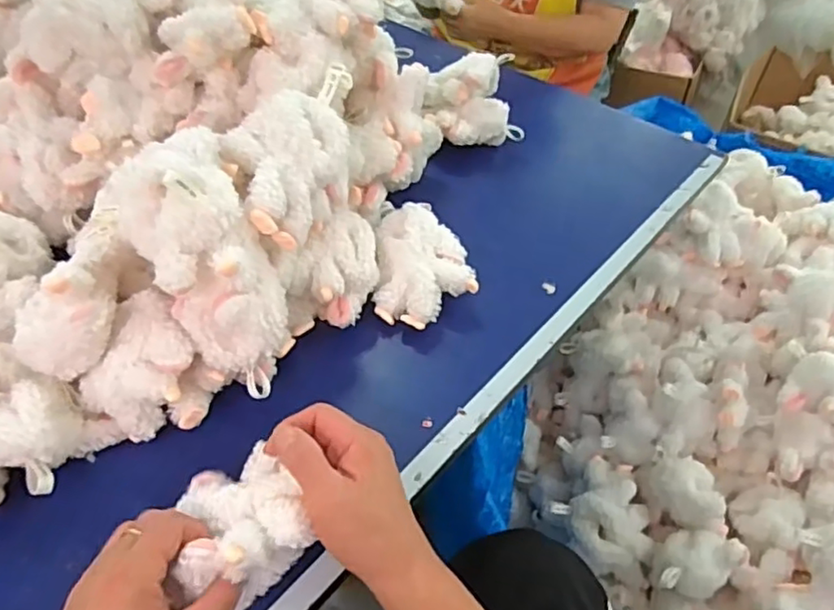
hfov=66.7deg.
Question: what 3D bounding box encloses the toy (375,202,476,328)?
[{"bbox_3d":[0.008,-0.036,0.599,0.090,0.061,0.113,3,46,-1],"label":"toy"}]

